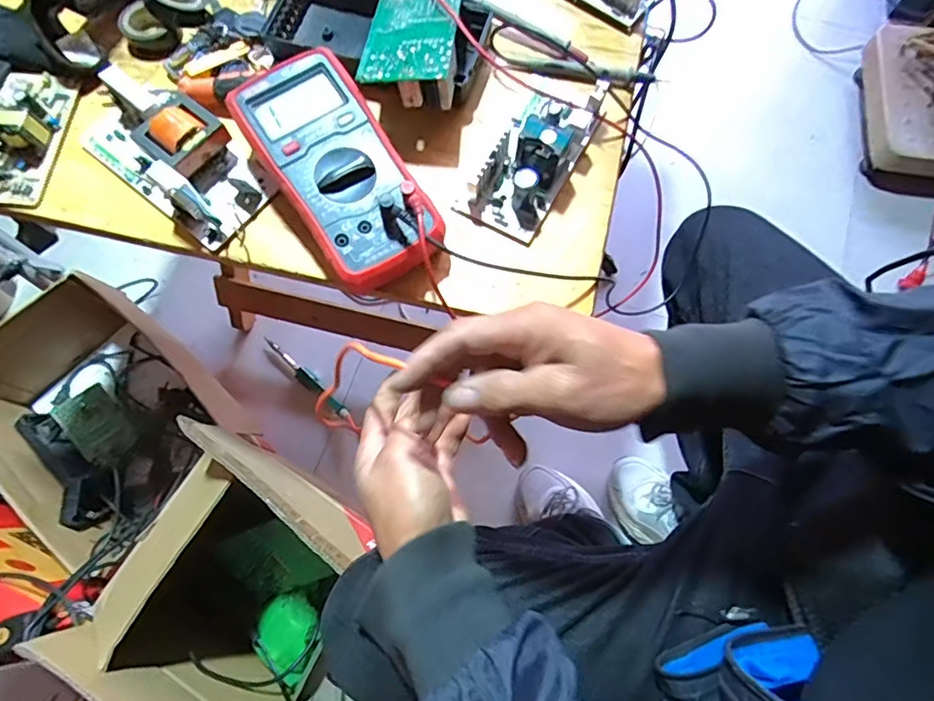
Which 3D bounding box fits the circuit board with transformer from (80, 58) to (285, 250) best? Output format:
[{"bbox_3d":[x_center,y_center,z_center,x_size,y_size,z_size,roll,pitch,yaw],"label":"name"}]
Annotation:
[{"bbox_3d":[-0.235,-0.158,0.421,0.165,0.042,0.081,37,77,11],"label":"circuit board with transformer"}]

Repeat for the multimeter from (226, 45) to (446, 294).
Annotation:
[{"bbox_3d":[-0.093,-0.131,0.394,0.088,0.047,0.182,-33,75,-9],"label":"multimeter"}]

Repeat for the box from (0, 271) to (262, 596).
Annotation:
[{"bbox_3d":[-0.553,0.102,0.820,0.426,0.163,0.255,42,78,12],"label":"box"}]

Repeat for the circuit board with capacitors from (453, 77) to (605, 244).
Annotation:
[{"bbox_3d":[0.053,-0.162,0.416,0.066,0.044,0.141,29,75,9],"label":"circuit board with capacitors"}]

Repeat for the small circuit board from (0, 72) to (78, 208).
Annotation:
[{"bbox_3d":[-0.371,-0.180,0.431,0.065,0.033,0.120,6,73,3],"label":"small circuit board"}]

